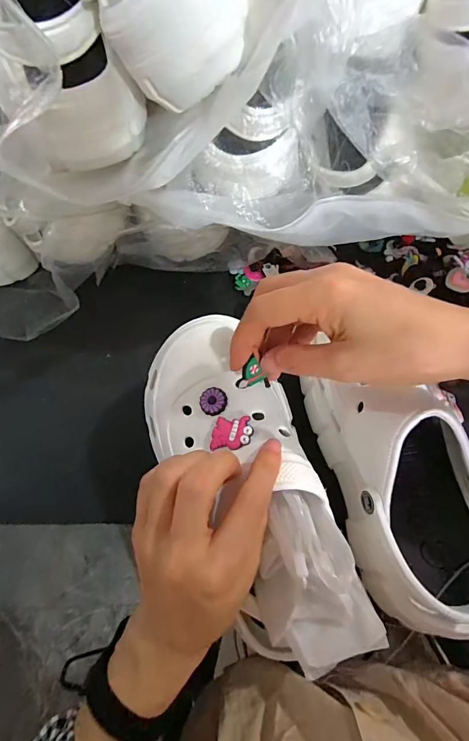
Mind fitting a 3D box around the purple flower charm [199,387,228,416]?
[{"bbox_3d":[-0.015,0.021,0.266,0.018,0.005,0.019,0,65,1],"label":"purple flower charm"}]

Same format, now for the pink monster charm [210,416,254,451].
[{"bbox_3d":[-0.002,0.042,0.255,0.028,0.009,0.020,-2,65,0],"label":"pink monster charm"}]

